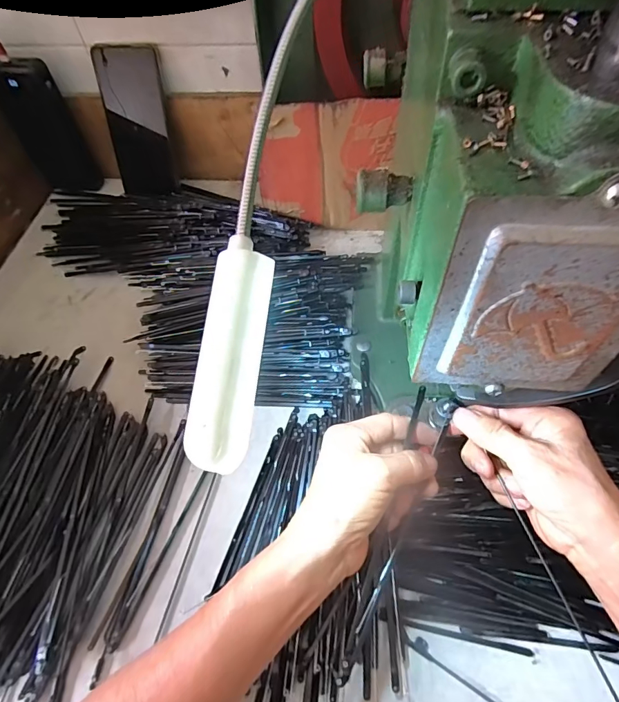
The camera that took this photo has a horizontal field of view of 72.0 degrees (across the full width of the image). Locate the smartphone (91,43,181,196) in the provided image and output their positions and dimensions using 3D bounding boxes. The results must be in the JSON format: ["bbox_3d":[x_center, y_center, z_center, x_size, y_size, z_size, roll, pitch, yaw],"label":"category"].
[{"bbox_3d":[-0.209,-0.279,0.527,0.073,0.162,0.011,-2,37,-3],"label":"smartphone"}]

